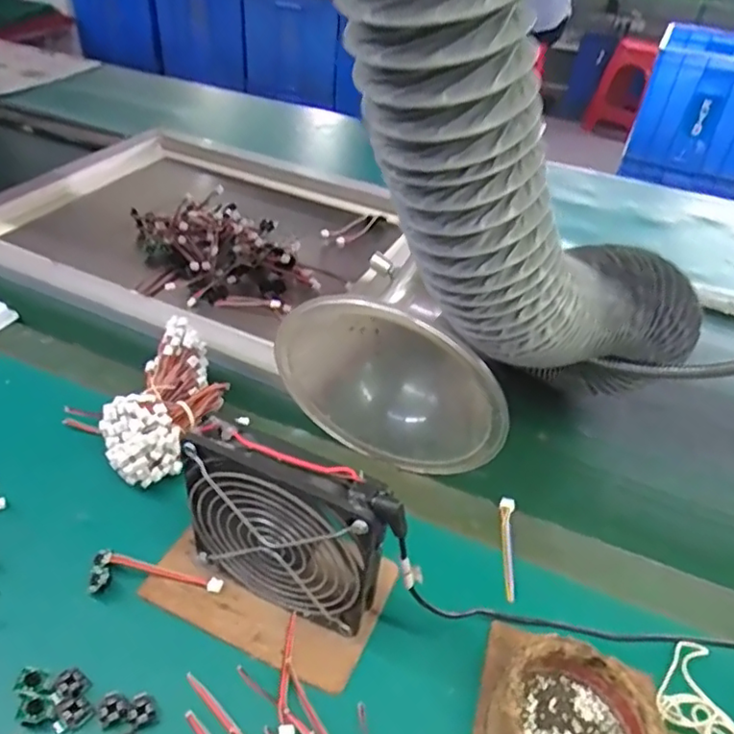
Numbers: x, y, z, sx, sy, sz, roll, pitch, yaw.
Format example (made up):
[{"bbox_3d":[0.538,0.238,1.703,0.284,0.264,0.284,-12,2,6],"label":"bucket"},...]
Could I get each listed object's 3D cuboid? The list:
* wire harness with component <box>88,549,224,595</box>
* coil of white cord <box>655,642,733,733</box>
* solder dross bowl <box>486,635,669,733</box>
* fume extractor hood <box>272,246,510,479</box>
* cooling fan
[{"bbox_3d":[-0.135,0.134,0.394,0.082,0.015,0.025,2,40,-5],"label":"wire harness with component"},{"bbox_3d":[0.197,0.211,0.355,0.049,0.008,0.103,13,40,9],"label":"coil of white cord"},{"bbox_3d":[0.110,0.197,0.327,0.086,0.042,0.081,3,40,-3],"label":"solder dross bowl"},{"bbox_3d":[0.030,0.003,0.473,0.167,0.145,0.109,18,41,15],"label":"fume extractor hood"},{"bbox_3d":[-0.046,0.100,0.357,0.124,0.125,0.031,22,42,18],"label":"cooling fan"}]

